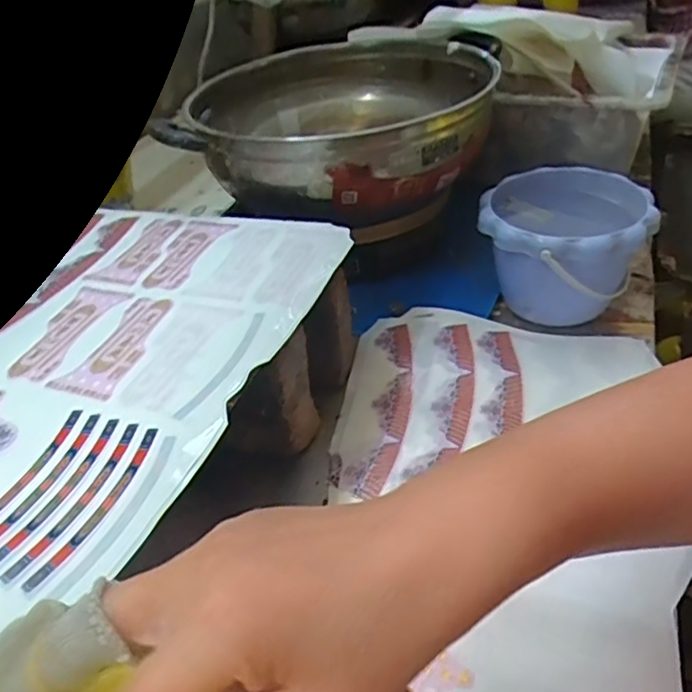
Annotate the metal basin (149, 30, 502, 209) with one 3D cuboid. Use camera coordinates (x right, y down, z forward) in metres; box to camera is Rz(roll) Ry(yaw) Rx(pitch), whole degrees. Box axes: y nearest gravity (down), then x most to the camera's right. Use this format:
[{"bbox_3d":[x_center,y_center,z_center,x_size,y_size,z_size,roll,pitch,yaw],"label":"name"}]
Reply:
[{"bbox_3d":[-0.024,-0.265,0.686,0.349,0.078,0.349,-2,39,2],"label":"metal basin"}]

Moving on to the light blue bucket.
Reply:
[{"bbox_3d":[0.212,-0.090,0.606,0.150,0.115,0.153,-2,39,2],"label":"light blue bucket"}]

